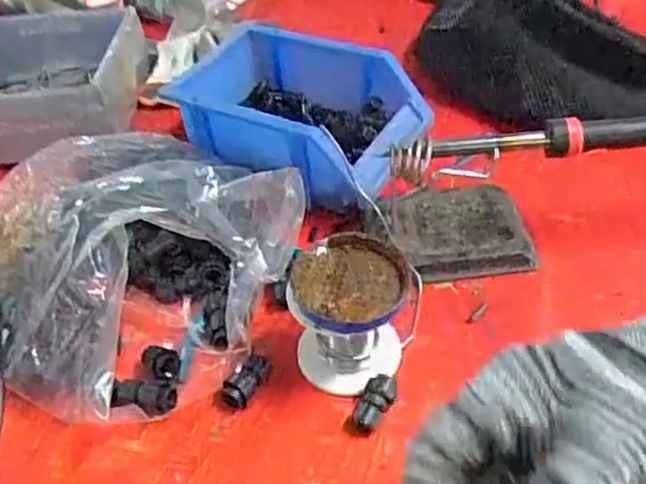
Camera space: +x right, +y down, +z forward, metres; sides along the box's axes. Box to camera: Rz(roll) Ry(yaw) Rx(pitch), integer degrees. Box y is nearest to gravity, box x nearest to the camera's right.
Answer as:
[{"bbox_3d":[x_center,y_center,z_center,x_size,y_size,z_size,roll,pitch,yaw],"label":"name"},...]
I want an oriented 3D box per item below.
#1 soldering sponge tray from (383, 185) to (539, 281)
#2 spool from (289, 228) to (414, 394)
[{"bbox_3d":[0.097,-0.008,0.482,0.097,0.021,0.077,-5,45,0],"label":"soldering sponge tray"},{"bbox_3d":[0.017,0.046,0.399,0.066,0.074,0.071,5,46,10],"label":"spool"}]

